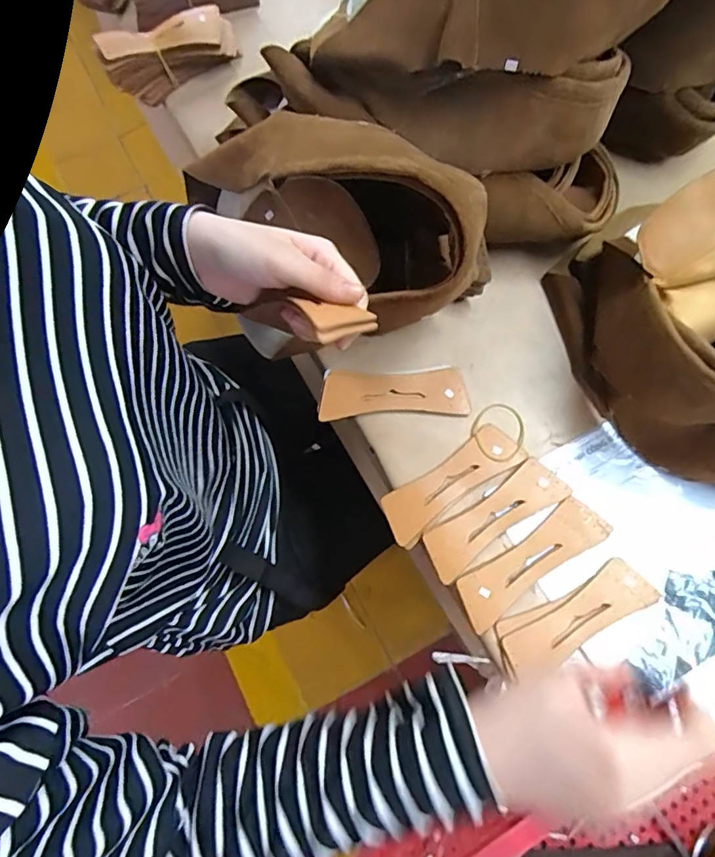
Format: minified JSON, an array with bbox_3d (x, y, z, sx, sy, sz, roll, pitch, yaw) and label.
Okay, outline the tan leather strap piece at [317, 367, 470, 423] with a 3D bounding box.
[{"bbox_3d":[0.031,-0.031,0.472,0.129,0.006,0.044,-3,74,2],"label":"tan leather strap piece"}]

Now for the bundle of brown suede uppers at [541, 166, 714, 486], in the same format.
[{"bbox_3d":[0.282,-0.082,0.403,0.175,0.136,0.256,-18,73,-2],"label":"bundle of brown suede uppers"}]

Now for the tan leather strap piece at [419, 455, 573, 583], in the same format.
[{"bbox_3d":[0.112,0.073,0.435,0.126,0.004,0.040,-35,75,-7],"label":"tan leather strap piece"}]

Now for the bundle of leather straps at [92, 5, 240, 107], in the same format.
[{"bbox_3d":[-0.190,-0.382,0.543,0.132,0.062,0.025,-25,75,-4],"label":"bundle of leather straps"}]

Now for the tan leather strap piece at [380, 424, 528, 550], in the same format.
[{"bbox_3d":[0.079,0.045,0.449,0.127,0.007,0.043,-36,75,-6],"label":"tan leather strap piece"}]

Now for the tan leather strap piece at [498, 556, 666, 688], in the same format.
[{"bbox_3d":[0.168,0.146,0.408,0.128,0.006,0.040,-28,67,-9],"label":"tan leather strap piece"}]

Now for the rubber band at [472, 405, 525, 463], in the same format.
[{"bbox_3d":[0.121,0.003,0.456,0.044,0.006,0.051,26,77,9],"label":"rubber band"}]

